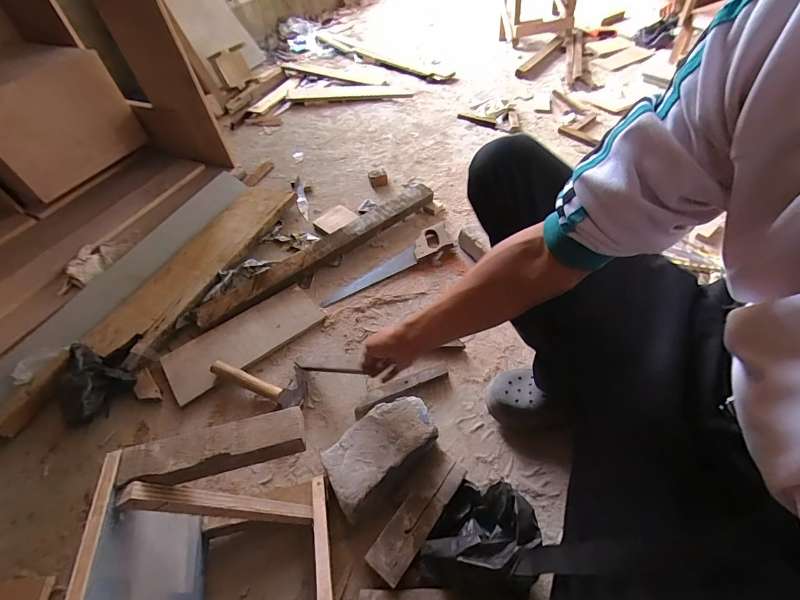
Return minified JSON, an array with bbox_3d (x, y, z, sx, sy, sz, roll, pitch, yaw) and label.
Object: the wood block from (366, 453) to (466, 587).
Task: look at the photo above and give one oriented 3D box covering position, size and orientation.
[{"bbox_3d":[0.032,0.350,0.587,0.058,0.031,0.198,33,59,22],"label":"wood block"}]

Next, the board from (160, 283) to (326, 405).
[{"bbox_3d":[-0.368,0.083,0.842,0.350,0.013,0.151,-32,58,-22],"label":"board"}]

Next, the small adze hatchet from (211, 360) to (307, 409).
[{"bbox_3d":[-0.287,0.159,0.762,0.214,0.034,0.087,20,55,16],"label":"small adze hatchet"}]

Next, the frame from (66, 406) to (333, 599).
[{"bbox_3d":[-0.192,0.327,0.430,0.213,0.266,0.268,-12,53,-9],"label":"frame"}]

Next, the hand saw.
[{"bbox_3d":[-0.017,-0.098,0.960,0.429,0.027,0.084,-32,59,-22],"label":"hand saw"}]

